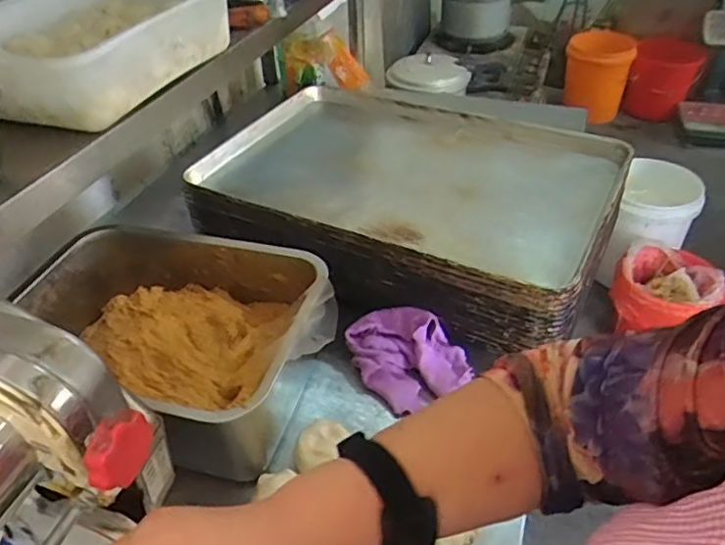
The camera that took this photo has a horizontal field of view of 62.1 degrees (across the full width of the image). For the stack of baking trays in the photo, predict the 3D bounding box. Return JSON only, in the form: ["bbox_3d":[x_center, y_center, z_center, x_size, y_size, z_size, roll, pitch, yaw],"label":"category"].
[{"bbox_3d":[0.077,-0.126,0.962,0.606,0.114,0.447,21,45,27],"label":"stack of baking trays"}]

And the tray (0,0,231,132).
[{"bbox_3d":[-0.357,-0.321,0.804,0.307,0.083,0.382,15,43,21],"label":"tray"}]

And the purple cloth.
[{"bbox_3d":[0.057,0.101,0.777,0.123,0.059,0.135,-31,47,-30],"label":"purple cloth"}]

